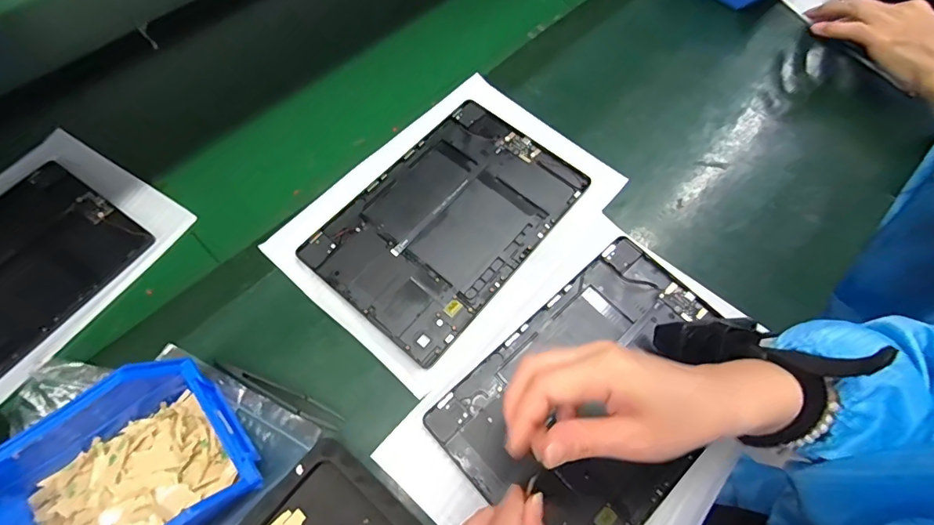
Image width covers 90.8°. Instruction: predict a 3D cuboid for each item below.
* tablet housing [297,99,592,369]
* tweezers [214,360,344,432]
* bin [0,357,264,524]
[{"bbox_3d":[-0.015,-0.044,0.423,0.156,0.013,0.237,36,68,18],"label":"tablet housing"},{"bbox_3d":[-0.144,0.099,0.349,0.109,0.010,0.014,20,63,11],"label":"tweezers"},{"bbox_3d":[-0.220,0.142,0.292,0.140,0.072,0.113,-36,67,-17],"label":"bin"}]

